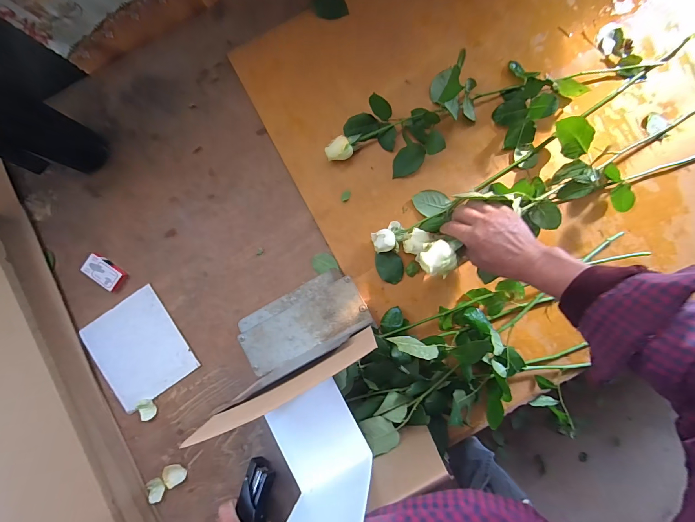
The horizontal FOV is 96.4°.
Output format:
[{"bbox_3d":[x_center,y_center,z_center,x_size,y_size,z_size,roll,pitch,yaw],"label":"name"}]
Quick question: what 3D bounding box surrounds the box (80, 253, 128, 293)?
[{"bbox_3d":[-0.443,0.020,0.567,0.071,0.019,0.041,35,89,4],"label":"box"}]

